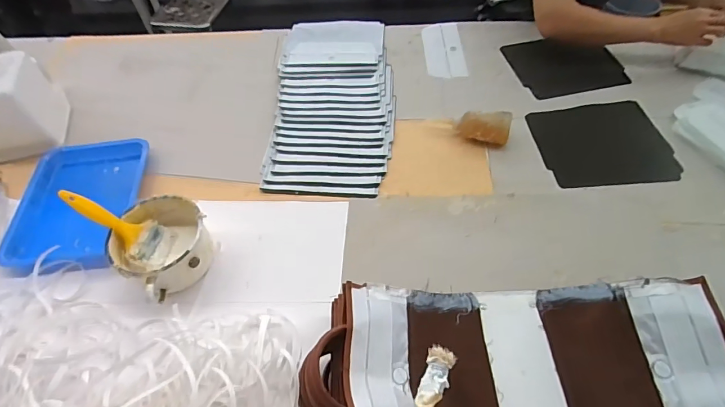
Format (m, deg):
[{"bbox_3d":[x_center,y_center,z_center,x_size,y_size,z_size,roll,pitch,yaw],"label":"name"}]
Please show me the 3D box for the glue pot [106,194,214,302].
[{"bbox_3d":[-0.329,0.069,0.676,0.140,0.079,0.146,-1,53,2],"label":"glue pot"}]

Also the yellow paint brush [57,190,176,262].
[{"bbox_3d":[-0.390,0.035,0.649,0.017,0.175,0.067,-22,44,35],"label":"yellow paint brush"}]

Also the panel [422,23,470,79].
[{"bbox_3d":[0.206,-0.392,1.023,0.095,0.010,0.216,-2,53,1],"label":"panel"}]

